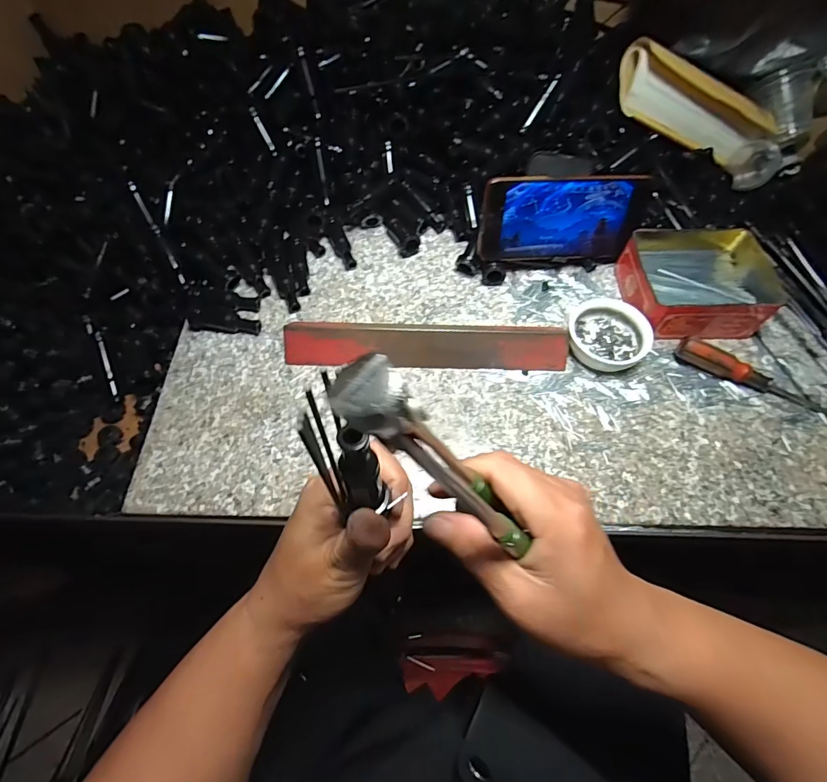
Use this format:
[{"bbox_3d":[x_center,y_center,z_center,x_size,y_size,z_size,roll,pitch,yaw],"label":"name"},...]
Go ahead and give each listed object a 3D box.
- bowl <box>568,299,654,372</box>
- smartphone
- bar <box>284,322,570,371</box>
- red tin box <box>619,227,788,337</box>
[{"bbox_3d":[0.180,-0.052,0.413,0.071,0.026,0.068,0,61,0],"label":"bowl"},{"bbox_3d":[0.145,-0.167,0.437,0.157,0.083,0.010,-3,40,-9],"label":"smartphone"},{"bbox_3d":[0.012,-0.041,0.408,0.255,0.028,0.031,1,61,1],"label":"bar"},{"bbox_3d":[0.275,-0.106,0.431,0.133,0.042,0.110,-2,61,-1],"label":"red tin box"}]

